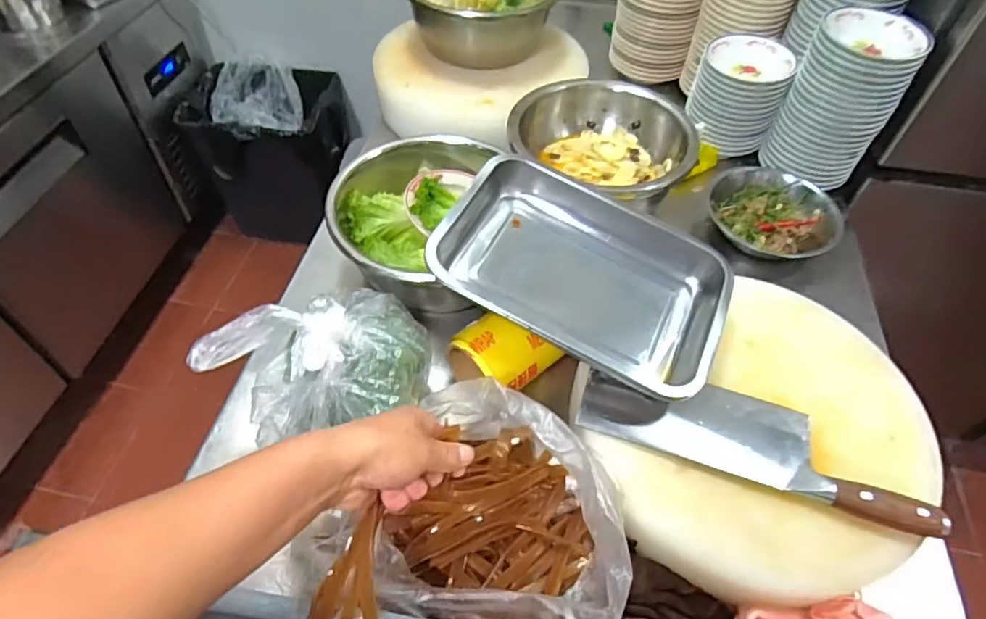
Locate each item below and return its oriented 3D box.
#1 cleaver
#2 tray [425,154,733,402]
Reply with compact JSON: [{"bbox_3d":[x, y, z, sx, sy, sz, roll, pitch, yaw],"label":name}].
[{"bbox_3d":[0.260,0.132,0.591,0.337,0.030,0.090,16,52,10],"label":"cleaver"},{"bbox_3d":[0.098,-0.041,0.650,0.314,0.071,0.203,23,65,3],"label":"tray"}]

